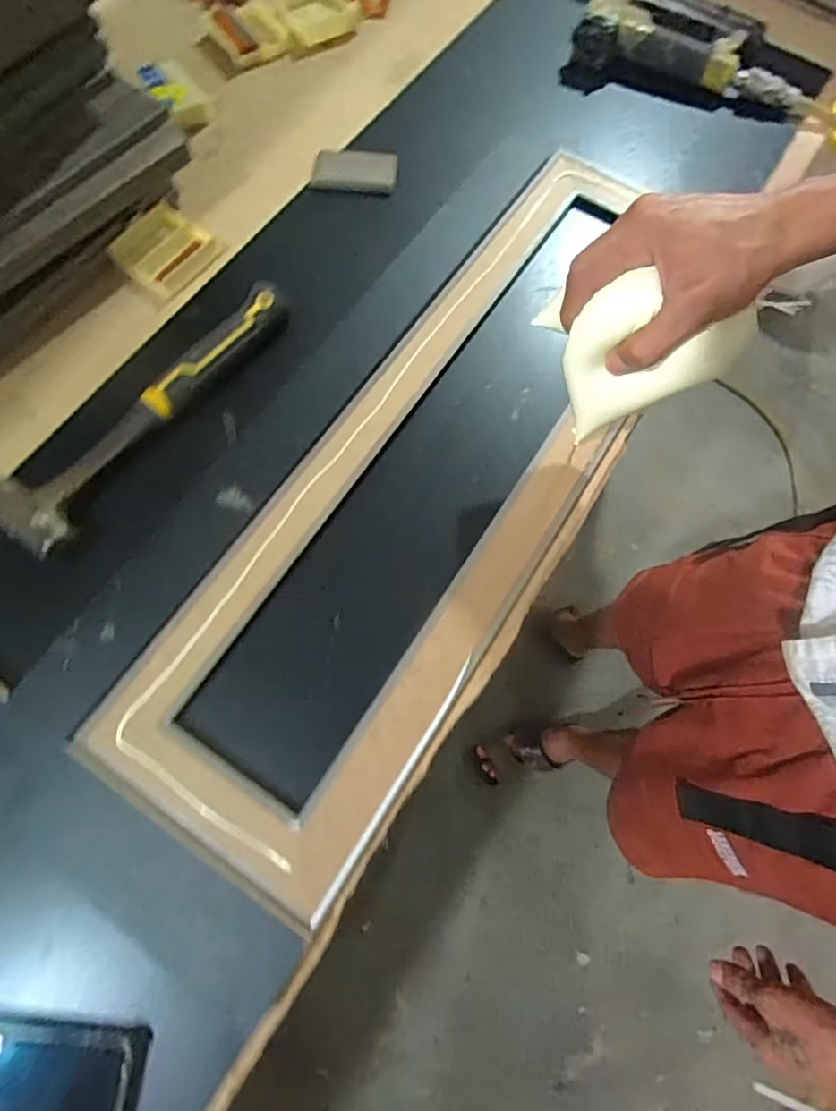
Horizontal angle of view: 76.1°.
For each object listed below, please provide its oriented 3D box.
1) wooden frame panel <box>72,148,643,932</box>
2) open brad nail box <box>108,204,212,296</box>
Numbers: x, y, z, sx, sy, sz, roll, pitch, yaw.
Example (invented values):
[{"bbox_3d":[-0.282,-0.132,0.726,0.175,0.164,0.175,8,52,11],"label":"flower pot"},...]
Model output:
[{"bbox_3d":[0.032,-0.081,0.430,0.210,0.022,0.657,32,73,8],"label":"wooden frame panel"},{"bbox_3d":[-0.234,-0.282,0.487,0.077,0.013,0.073,36,74,10],"label":"open brad nail box"}]

